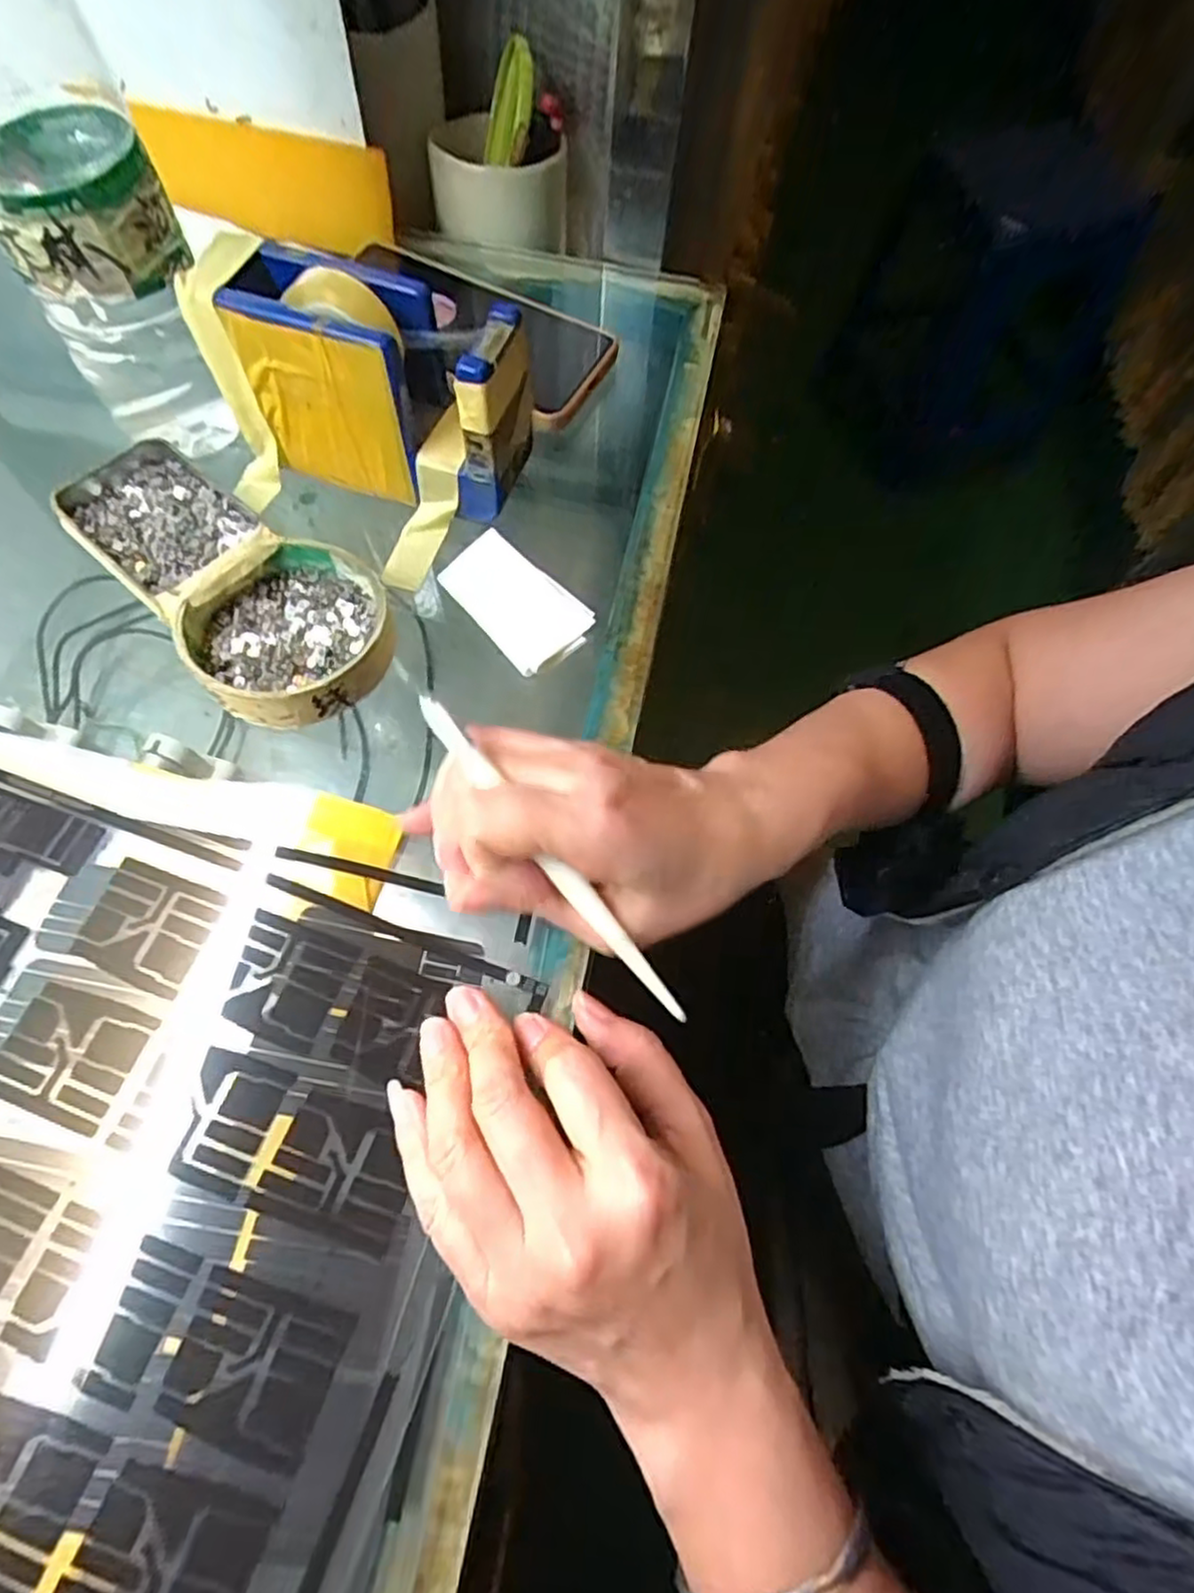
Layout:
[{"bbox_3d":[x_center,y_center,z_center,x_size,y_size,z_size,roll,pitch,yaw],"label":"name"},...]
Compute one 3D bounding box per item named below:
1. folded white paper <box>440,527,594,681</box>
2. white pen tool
[{"bbox_3d":[-0.036,-0.089,0.322,0.042,0.005,0.069,-41,80,-14],"label":"folded white paper"},{"bbox_3d":[-0.015,0.021,0.239,0.007,0.007,0.138,-39,90,-18],"label":"white pen tool"}]

